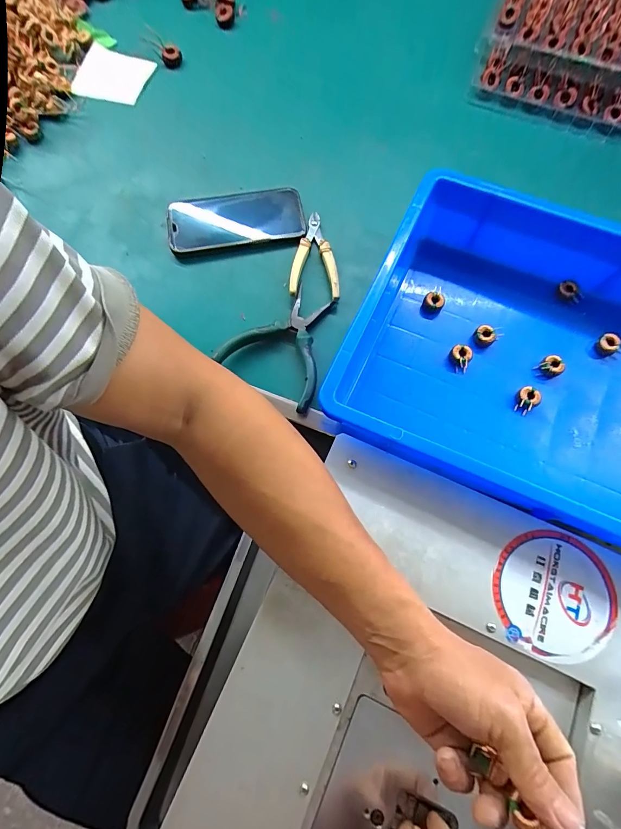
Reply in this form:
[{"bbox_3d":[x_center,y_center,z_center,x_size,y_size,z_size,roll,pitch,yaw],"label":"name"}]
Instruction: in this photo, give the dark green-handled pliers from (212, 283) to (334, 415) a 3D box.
[{"bbox_3d":[-0.022,-0.082,0.413,0.122,0.025,0.124,34,77,9],"label":"dark green-handled pliers"}]

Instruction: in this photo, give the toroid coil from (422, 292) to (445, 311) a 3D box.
[{"bbox_3d":[0.139,-0.128,0.422,0.022,0.009,0.022,0,74,0],"label":"toroid coil"}]

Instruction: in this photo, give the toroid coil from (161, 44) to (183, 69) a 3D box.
[{"bbox_3d":[-0.200,-0.515,0.543,0.027,0.018,0.028,0,74,0],"label":"toroid coil"}]

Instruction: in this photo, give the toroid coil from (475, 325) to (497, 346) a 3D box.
[{"bbox_3d":[0.190,-0.086,0.411,0.020,0.008,0.021,0,74,0],"label":"toroid coil"}]

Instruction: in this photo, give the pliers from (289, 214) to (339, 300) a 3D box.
[{"bbox_3d":[0.010,-0.190,0.448,0.056,0.020,0.118,6,74,1],"label":"pliers"}]

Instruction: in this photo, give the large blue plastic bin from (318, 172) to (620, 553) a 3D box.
[{"bbox_3d":[0.262,-0.037,0.364,0.431,0.092,0.280,22,75,6],"label":"large blue plastic bin"}]

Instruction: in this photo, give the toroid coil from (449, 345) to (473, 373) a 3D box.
[{"bbox_3d":[0.161,-0.061,0.404,0.021,0.012,0.027,14,74,4],"label":"toroid coil"}]

